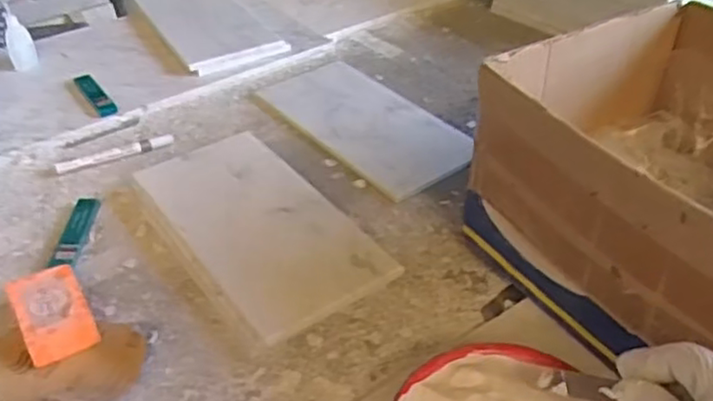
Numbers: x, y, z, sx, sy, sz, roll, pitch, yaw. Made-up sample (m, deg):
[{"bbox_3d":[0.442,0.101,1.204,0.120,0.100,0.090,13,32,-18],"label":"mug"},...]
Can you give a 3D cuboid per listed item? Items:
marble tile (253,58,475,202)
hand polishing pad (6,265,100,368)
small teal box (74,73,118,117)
[{"bbox_3d":[0.011,-0.105,0.900,0.145,0.012,0.308,-25,44,-28],"label":"marble tile"},{"bbox_3d":[-0.278,0.103,0.629,0.057,0.031,0.089,-22,43,-24],"label":"hand polishing pad"},{"bbox_3d":[-0.366,-0.148,0.957,0.026,0.009,0.119,-24,43,-26],"label":"small teal box"}]

